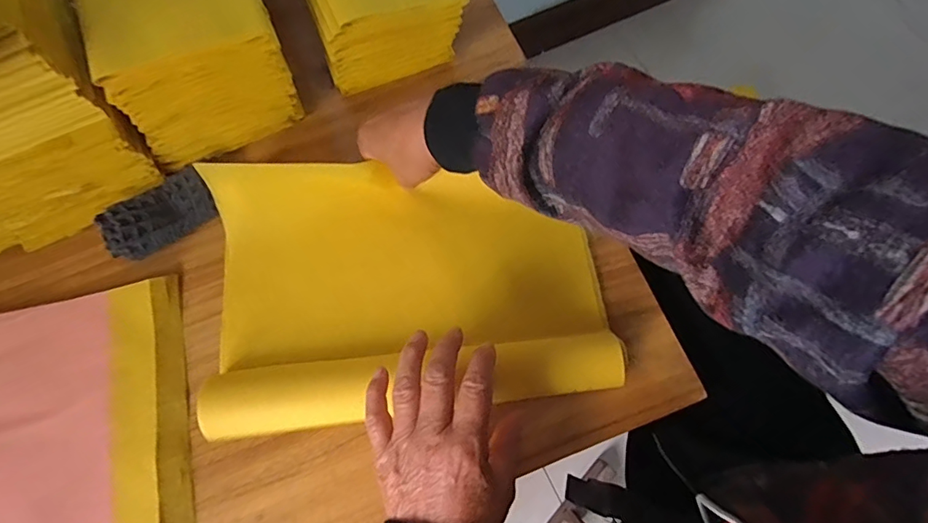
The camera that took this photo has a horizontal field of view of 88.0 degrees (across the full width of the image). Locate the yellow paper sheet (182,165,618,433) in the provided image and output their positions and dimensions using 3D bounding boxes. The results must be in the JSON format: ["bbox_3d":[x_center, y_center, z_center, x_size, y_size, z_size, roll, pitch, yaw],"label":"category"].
[{"bbox_3d":[-0.051,0.016,0.408,0.321,0.042,0.215,-6,74,-2],"label":"yellow paper sheet"}]

